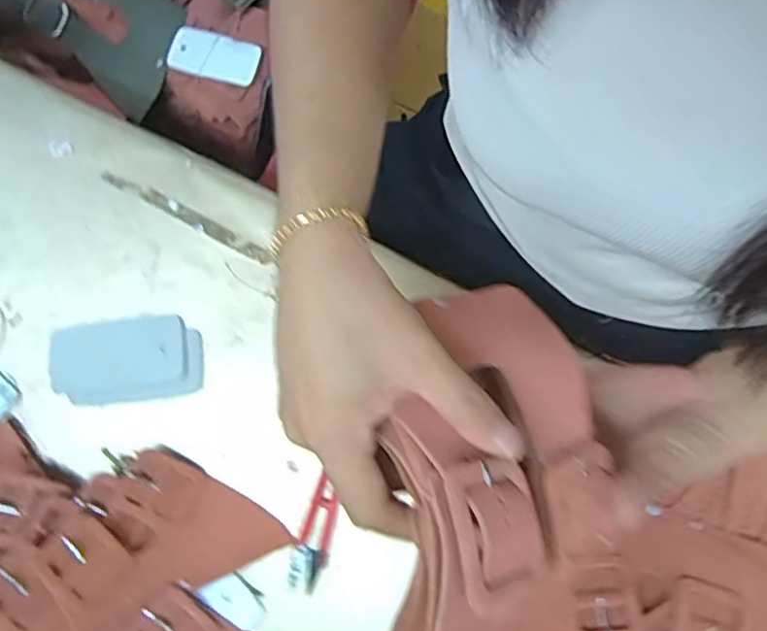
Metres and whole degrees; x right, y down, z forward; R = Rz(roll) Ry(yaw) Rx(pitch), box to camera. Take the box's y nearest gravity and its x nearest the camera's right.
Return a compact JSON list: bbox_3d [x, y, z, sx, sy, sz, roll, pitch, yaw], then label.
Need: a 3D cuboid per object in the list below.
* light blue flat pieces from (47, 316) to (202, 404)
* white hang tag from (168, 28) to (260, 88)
[{"bbox_3d":[-0.194,0.034,0.482,0.112,0.009,0.060,-8,83,2],"label":"light blue flat pieces"},{"bbox_3d":[-0.195,-0.297,0.730,0.106,0.007,0.051,16,84,3],"label":"white hang tag"}]

